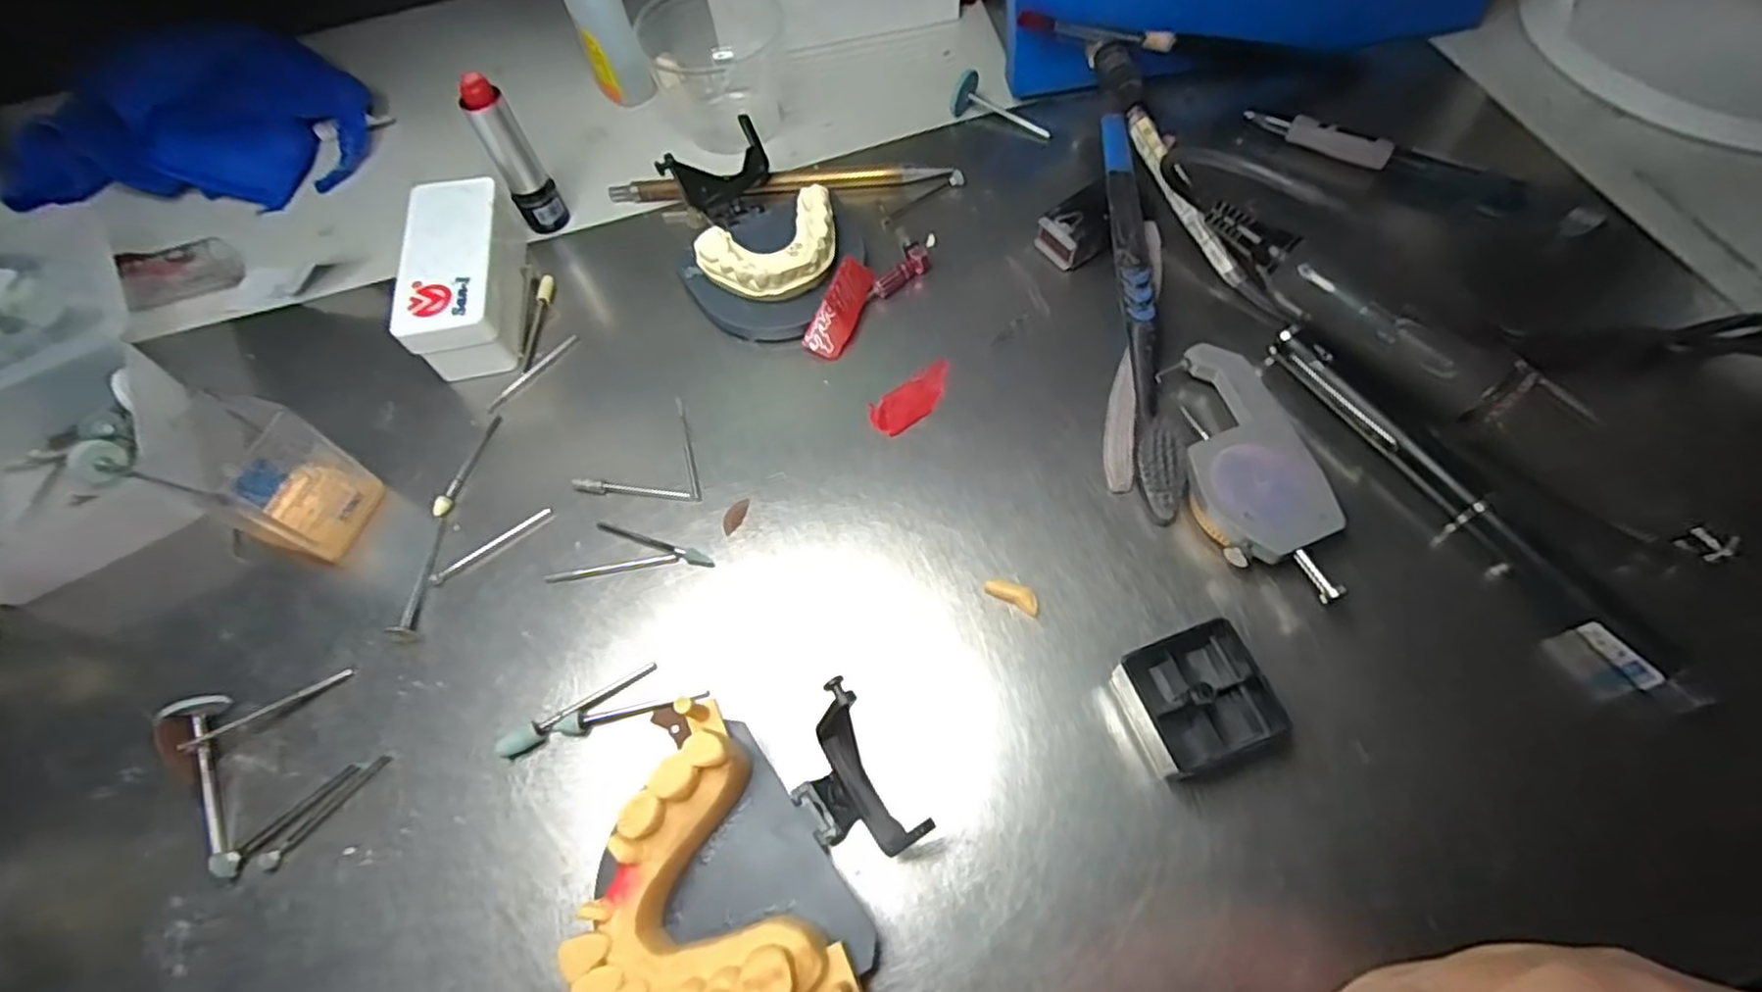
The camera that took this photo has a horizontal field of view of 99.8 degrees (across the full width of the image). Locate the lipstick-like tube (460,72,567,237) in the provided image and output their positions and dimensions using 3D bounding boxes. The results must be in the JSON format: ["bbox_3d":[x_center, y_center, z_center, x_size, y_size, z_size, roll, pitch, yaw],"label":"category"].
[{"bbox_3d":[-0.149,-0.136,0.305,0.018,0.068,0.016,-27,64,-9],"label":"lipstick-like tube"}]

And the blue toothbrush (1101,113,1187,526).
[{"bbox_3d":[0.092,-0.070,0.269,0.012,0.021,0.165,-1,63,4],"label":"blue toothbrush"}]

